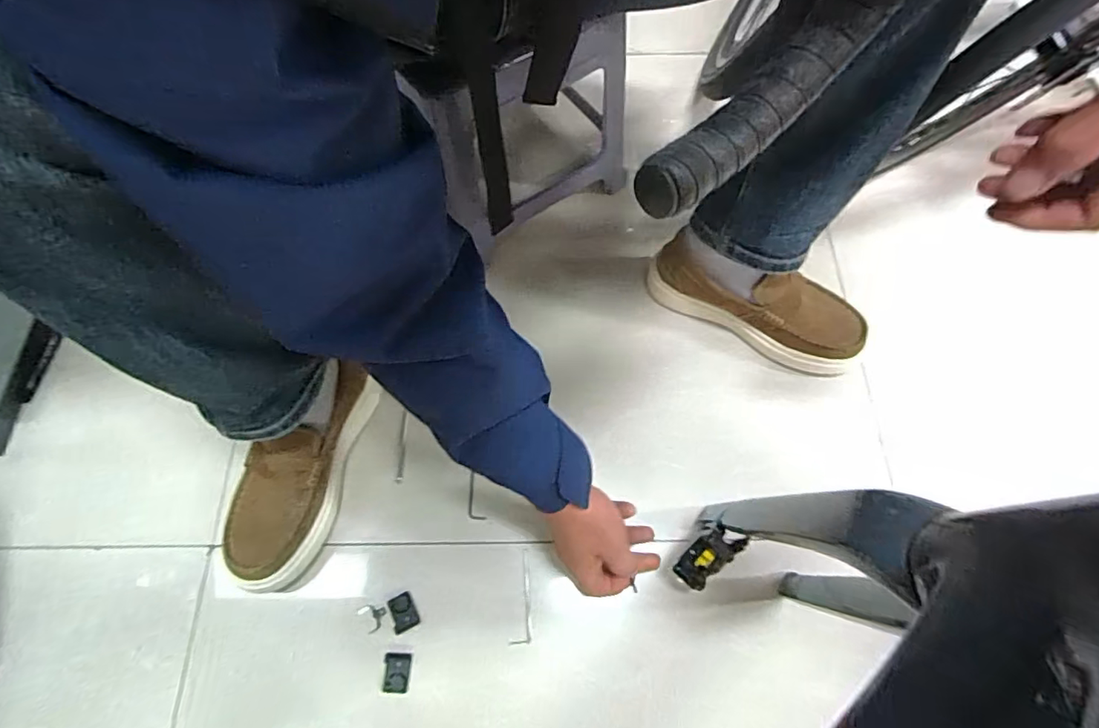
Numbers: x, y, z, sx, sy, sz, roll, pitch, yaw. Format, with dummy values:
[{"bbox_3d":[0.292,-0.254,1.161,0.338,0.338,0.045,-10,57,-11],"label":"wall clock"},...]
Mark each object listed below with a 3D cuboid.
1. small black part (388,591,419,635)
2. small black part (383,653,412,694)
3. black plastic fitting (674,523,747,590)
[{"bbox_3d":[-0.155,0.263,0.569,0.027,0.004,0.036,-23,70,-10],"label":"small black part"},{"bbox_3d":[-0.156,0.314,0.548,0.026,0.004,0.035,3,68,0],"label":"small black part"},{"bbox_3d":[0.154,0.182,0.514,0.034,0.022,0.074,43,116,15],"label":"black plastic fitting"}]

